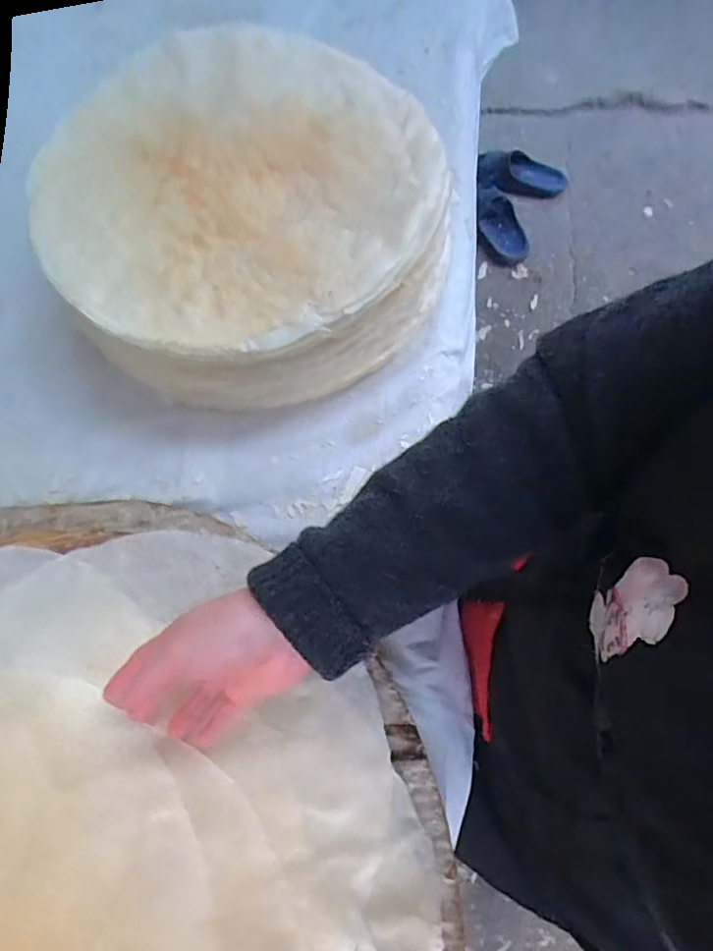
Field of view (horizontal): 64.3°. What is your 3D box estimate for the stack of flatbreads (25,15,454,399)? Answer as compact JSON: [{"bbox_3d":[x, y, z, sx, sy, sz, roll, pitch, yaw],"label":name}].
[{"bbox_3d":[-0.100,-0.249,0.534,0.355,0.127,0.361,-11,60,-4],"label":"stack of flatbreads"}]

